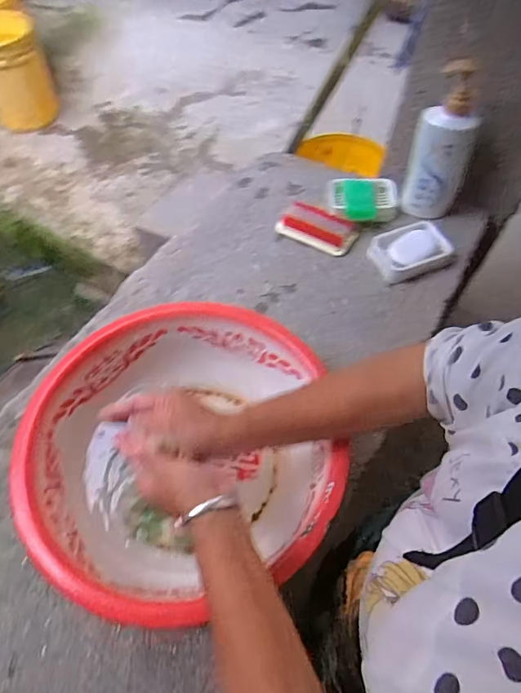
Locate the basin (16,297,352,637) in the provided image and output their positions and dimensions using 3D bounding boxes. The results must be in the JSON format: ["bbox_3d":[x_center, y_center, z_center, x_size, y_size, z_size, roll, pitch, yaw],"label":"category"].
[{"bbox_3d":[-0.084,0.116,0.544,0.319,0.116,0.340,1,59,-1],"label":"basin"}]

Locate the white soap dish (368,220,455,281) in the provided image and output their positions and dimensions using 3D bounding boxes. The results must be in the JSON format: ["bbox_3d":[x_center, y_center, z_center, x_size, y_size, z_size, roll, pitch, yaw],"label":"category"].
[{"bbox_3d":[0.246,-0.158,0.768,0.126,0.030,0.086,-14,60,-10],"label":"white soap dish"}]

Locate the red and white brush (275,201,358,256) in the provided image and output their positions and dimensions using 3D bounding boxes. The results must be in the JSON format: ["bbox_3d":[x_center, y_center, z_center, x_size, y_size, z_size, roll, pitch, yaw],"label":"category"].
[{"bbox_3d":[0.100,-0.208,0.808,0.133,0.032,0.062,27,62,14],"label":"red and white brush"}]

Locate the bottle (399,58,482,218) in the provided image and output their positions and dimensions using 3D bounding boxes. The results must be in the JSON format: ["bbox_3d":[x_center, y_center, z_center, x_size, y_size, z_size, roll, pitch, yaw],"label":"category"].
[{"bbox_3d":[0.296,-0.324,0.747,0.096,0.231,0.070,22,61,11],"label":"bottle"}]

